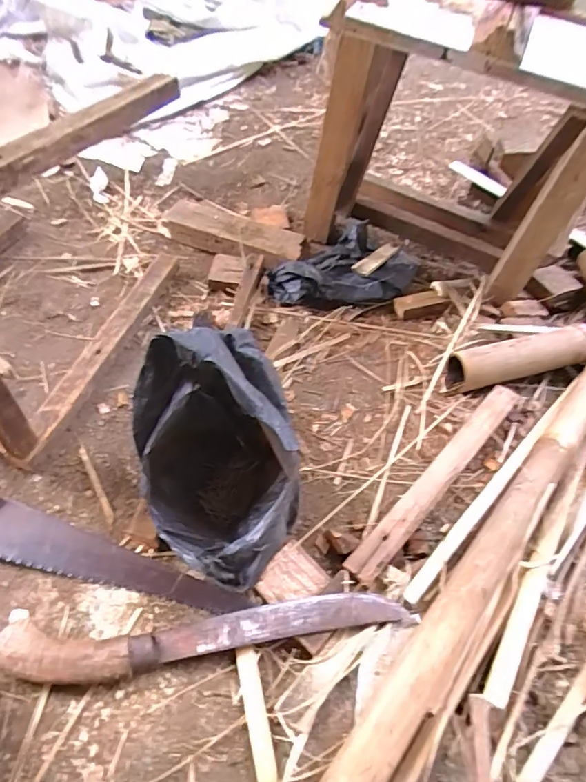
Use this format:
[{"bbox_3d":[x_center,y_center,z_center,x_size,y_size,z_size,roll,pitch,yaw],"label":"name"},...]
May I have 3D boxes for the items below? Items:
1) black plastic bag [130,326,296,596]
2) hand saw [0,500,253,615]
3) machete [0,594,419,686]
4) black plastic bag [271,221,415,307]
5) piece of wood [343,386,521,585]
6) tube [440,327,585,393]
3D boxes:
[{"bbox_3d":[-0.070,0.069,0.468,0.139,0.181,0.212,-12,58,-12],"label":"black plastic bag"},{"bbox_3d":[-0.246,0.152,0.490,0.403,0.029,0.079,13,56,5],"label":"hand saw"},{"bbox_3d":[-0.074,0.220,0.456,0.368,0.029,0.057,-4,56,-6],"label":"machete"},{"bbox_3d":[0.071,-0.184,0.713,0.209,0.075,0.111,-6,56,-8],"label":"black plastic bag"},{"bbox_3d":[0.165,0.094,0.559,0.031,0.023,0.304,39,62,21],"label":"piece of wood"},{"bbox_3d":[0.295,-0.043,0.640,0.208,0.050,0.050,-10,57,-10],"label":"tube"}]

